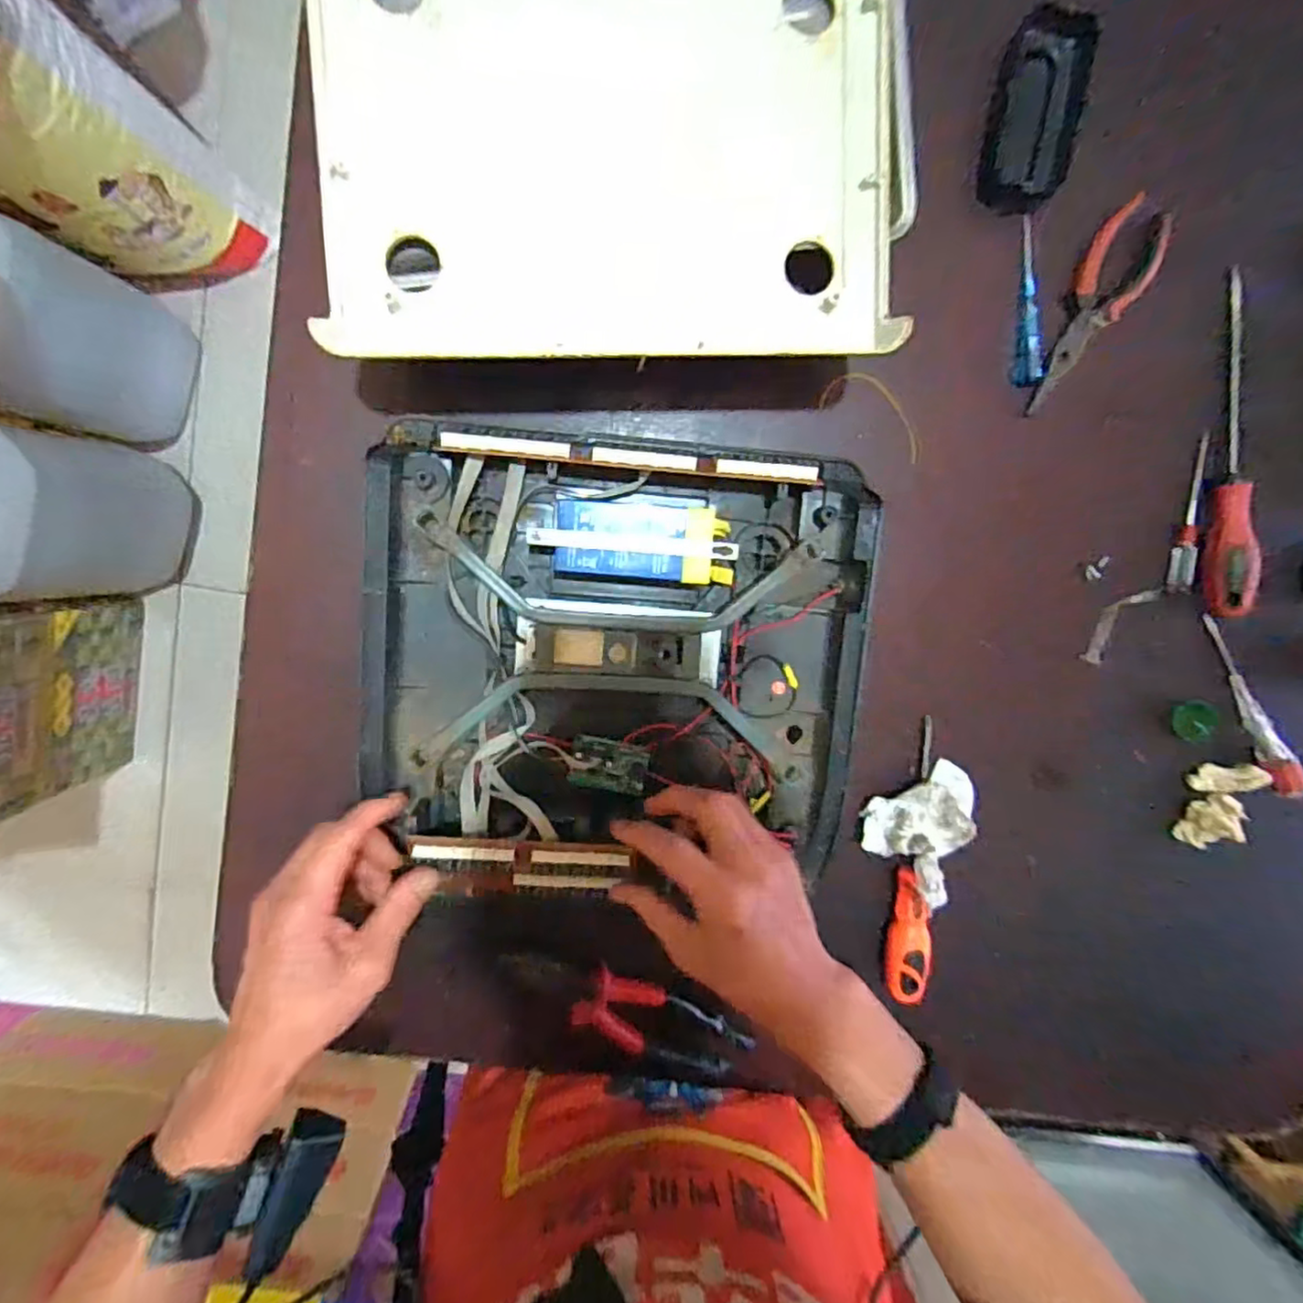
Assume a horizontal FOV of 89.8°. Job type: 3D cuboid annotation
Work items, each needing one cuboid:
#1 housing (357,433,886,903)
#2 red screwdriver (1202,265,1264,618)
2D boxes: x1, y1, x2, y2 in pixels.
[{"bbox_3d":[-0.023,0.015,0.445,0.325,0.053,0.305,3,98,-5],"label":"housing"},{"bbox_3d":[0.430,-0.150,0.482,0.025,0.030,0.247,-4,99,-4],"label":"red screwdriver"}]

